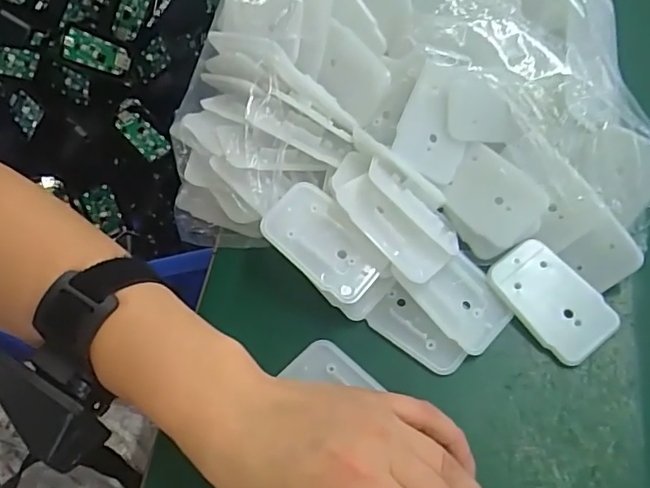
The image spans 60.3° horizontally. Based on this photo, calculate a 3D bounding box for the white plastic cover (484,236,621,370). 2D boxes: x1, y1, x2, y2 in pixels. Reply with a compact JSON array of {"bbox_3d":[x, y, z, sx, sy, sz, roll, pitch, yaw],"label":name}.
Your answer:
[{"bbox_3d":[0.127,0.030,0.312,0.041,0.011,0.067,-32,66,-15],"label":"white plastic cover"}]

